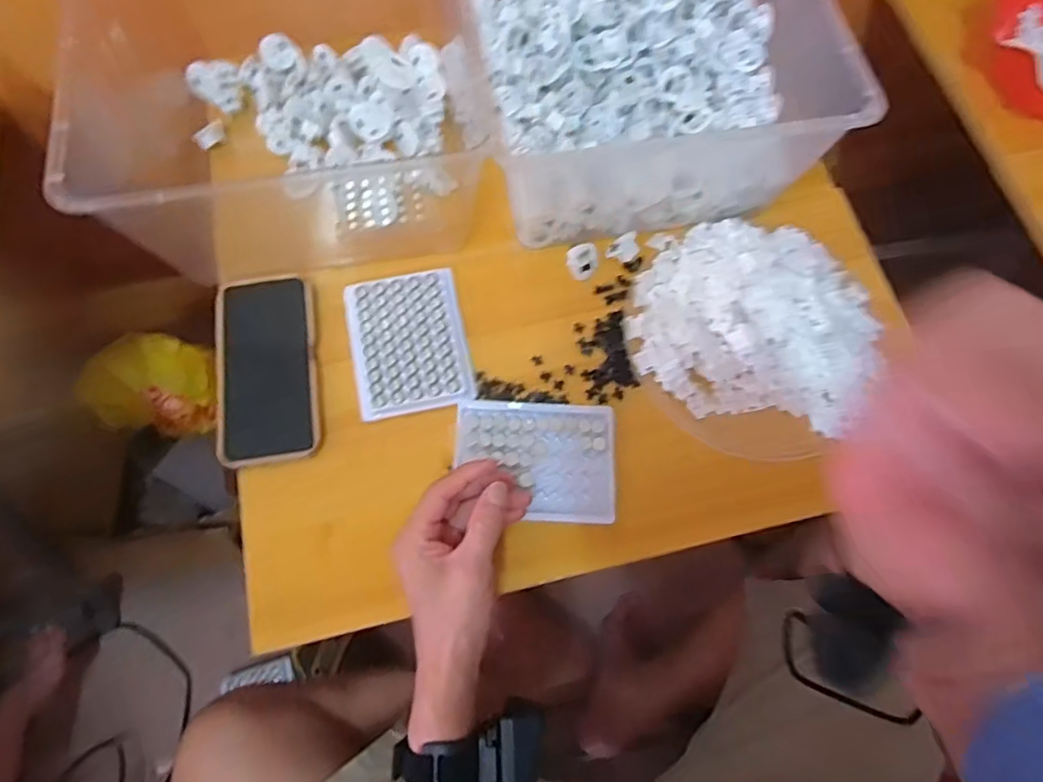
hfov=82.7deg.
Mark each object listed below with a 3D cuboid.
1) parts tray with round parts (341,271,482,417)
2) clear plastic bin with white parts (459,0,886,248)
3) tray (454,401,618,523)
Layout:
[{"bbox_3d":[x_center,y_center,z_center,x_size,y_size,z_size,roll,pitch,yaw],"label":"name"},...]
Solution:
[{"bbox_3d":[-0.099,-0.043,0.522,0.099,0.009,0.127,-12,71,-6],"label":"parts tray with round parts"},{"bbox_3d":[0.104,-0.312,0.563,0.303,0.139,0.303,-9,71,-5],"label":"clear plastic bin with white parts"},{"bbox_3d":[0.012,0.055,0.474,0.127,0.017,0.097,2,70,-1],"label":"tray"}]

